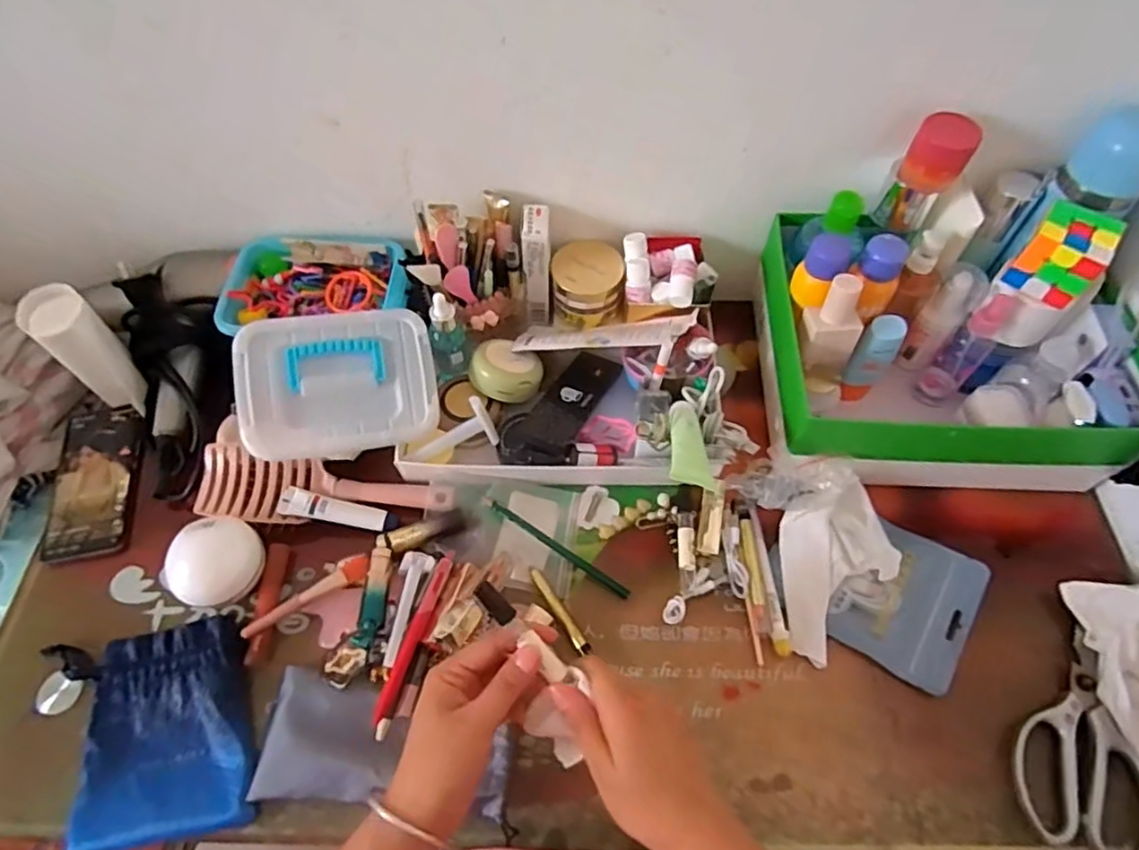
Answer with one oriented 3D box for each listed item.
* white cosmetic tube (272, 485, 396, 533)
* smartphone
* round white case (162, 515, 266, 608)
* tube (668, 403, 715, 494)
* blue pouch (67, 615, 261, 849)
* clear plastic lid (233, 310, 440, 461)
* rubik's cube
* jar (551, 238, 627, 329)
[{"bbox_3d":[-0.212,0.080,0.591,0.103,0.019,0.026,10,62,7],"label":"white cosmetic tube"},{"bbox_3d":[-0.462,0.056,0.625,0.080,0.016,0.155,-10,61,-4],"label":"smartphone"},{"bbox_3d":[-0.306,0.118,0.557,0.074,0.024,0.074,2,82,-11],"label":"round white case"},{"bbox_3d":[0.097,0.012,0.529,0.032,0.013,0.107,2,37,3],"label":"tube"},{"bbox_3d":[-0.316,0.238,0.506,0.125,0.013,0.152,-11,61,-4],"label":"blue pouch"},{"bbox_3d":[-0.211,-0.039,0.591,0.170,0.014,0.128,-10,81,-14],"label":"clear plastic lid"},{"bbox_3d":[0.411,-0.145,0.534,0.056,0.056,0.066,35,68,19],"label":"rubik's cube"},{"bbox_3d":[0.020,-0.145,0.680,0.074,0.061,0.076,-1,61,1],"label":"jar"}]

